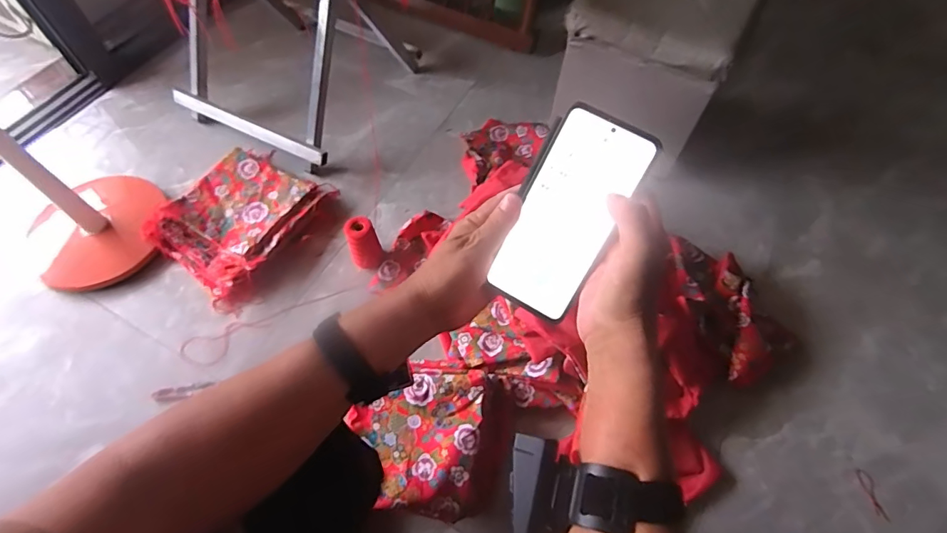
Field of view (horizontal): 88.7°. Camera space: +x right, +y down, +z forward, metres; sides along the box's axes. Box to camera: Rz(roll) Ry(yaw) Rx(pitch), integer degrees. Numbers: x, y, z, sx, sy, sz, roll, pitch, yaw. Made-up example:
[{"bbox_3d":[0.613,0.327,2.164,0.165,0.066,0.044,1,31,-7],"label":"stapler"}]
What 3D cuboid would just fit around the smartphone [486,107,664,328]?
[{"bbox_3d":[0.073,-0.040,0.387,0.077,0.010,0.162,27,107,12],"label":"smartphone"}]

